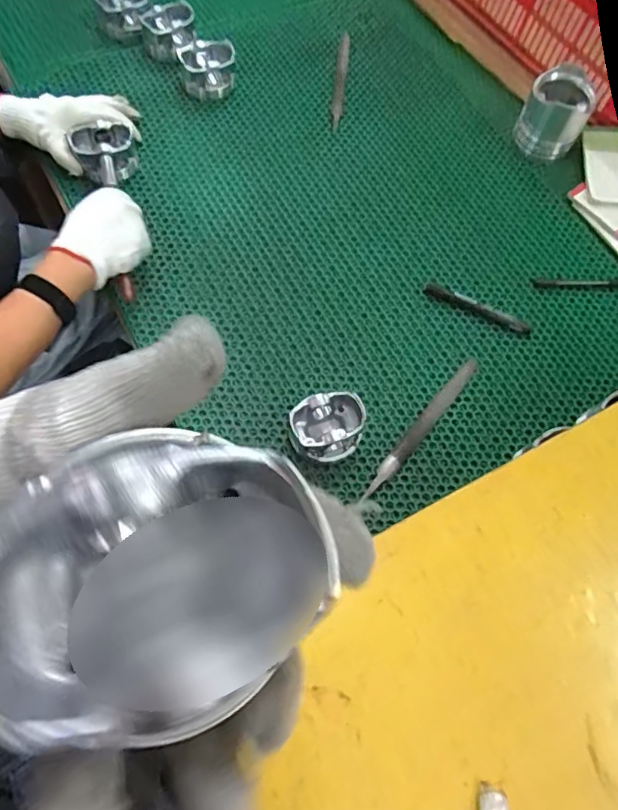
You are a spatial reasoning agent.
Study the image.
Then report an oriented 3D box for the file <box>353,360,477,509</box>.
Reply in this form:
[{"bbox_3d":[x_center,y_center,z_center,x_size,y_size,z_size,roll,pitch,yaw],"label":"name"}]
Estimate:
[{"bbox_3d":[0.130,0.028,0.646,0.018,0.005,0.235,39,68,11],"label":"file"}]

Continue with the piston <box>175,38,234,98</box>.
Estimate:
[{"bbox_3d":[-0.152,-0.507,0.827,0.079,0.062,0.079,-7,67,-9],"label":"piston"}]

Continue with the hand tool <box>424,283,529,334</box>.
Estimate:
[{"bbox_3d":[0.216,-0.126,0.714,0.138,0.004,0.020,28,67,6],"label":"hand tool"}]

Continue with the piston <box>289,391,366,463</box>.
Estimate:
[{"bbox_3d":[0.020,0.025,0.623,0.084,0.052,0.074,-10,68,-8],"label":"piston"}]

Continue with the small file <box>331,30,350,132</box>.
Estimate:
[{"bbox_3d":[0.050,-0.519,0.873,0.016,0.008,0.217,8,66,-2],"label":"small file"}]

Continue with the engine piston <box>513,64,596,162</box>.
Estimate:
[{"bbox_3d":[0.368,-0.436,0.829,0.094,0.095,0.087,2,67,-4],"label":"engine piston"}]

